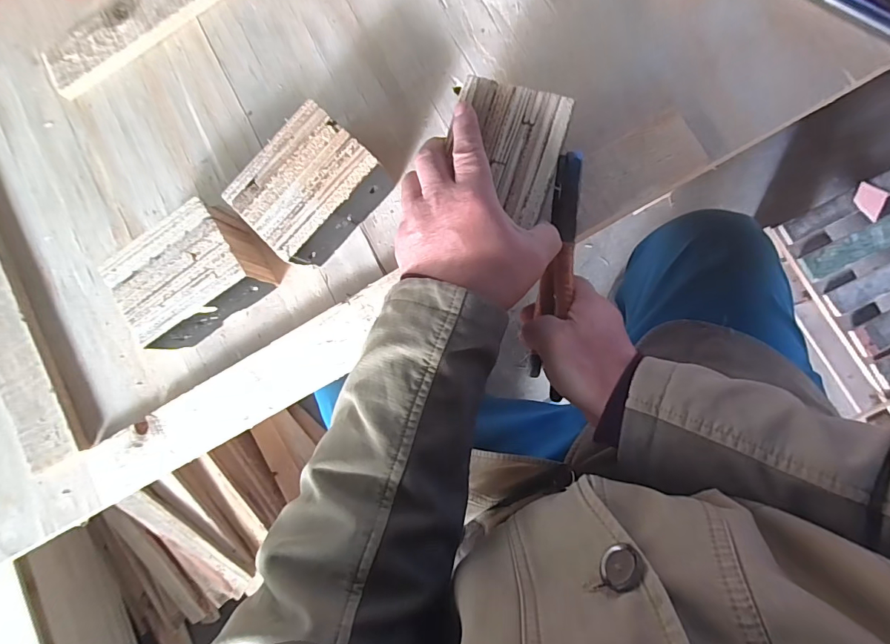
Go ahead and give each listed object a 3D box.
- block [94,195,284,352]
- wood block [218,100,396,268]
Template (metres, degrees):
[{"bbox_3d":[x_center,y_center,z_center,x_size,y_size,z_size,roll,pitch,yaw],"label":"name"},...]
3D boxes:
[{"bbox_3d":[-0.244,-0.047,0.434,0.128,0.066,0.097,-34,82,4],"label":"block"},{"bbox_3d":[-0.125,-0.122,0.420,0.126,0.067,0.099,-45,82,3],"label":"wood block"}]

